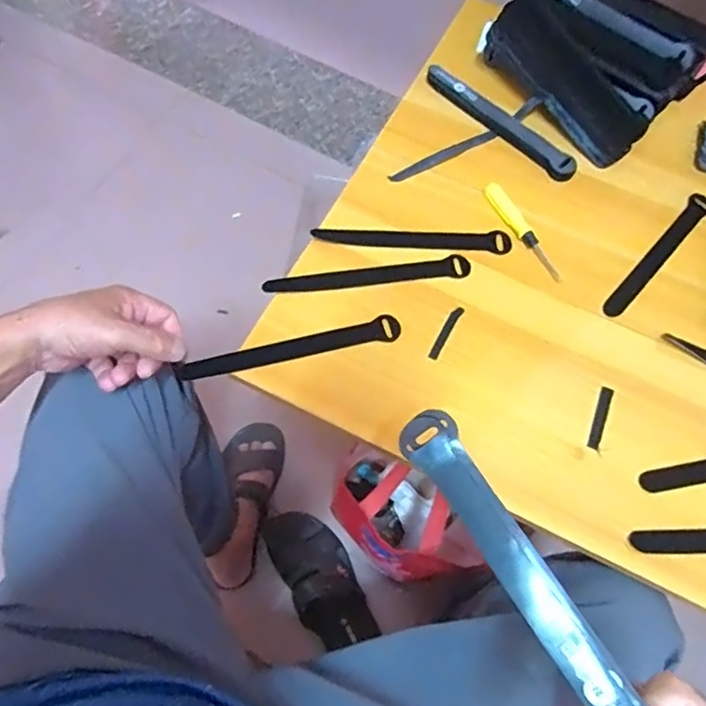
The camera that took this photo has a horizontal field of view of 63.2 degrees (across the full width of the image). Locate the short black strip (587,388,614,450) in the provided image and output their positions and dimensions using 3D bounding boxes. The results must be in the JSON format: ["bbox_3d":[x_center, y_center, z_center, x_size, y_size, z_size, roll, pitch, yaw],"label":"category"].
[{"bbox_3d":[0.219,0.057,0.506,0.011,0.004,0.060,23,67,7],"label":"short black strip"}]

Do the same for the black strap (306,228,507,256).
[{"bbox_3d":[0.060,-0.113,0.570,0.193,0.011,0.029,1,66,-3],"label":"black strap"}]

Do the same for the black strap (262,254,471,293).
[{"bbox_3d":[0.016,-0.071,0.554,0.197,0.009,0.025,-9,65,-10],"label":"black strap"}]

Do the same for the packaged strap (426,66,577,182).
[{"bbox_3d":[0.163,-0.257,0.631,0.197,0.021,0.028,42,70,14],"label":"packaged strap"}]

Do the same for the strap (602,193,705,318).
[{"bbox_3d":[0.311,-0.101,0.579,0.022,0.004,0.191,41,70,14],"label":"strap"}]

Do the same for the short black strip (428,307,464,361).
[{"bbox_3d":[0.087,-0.019,0.536,0.009,0.004,0.061,30,68,9],"label":"short black strip"}]

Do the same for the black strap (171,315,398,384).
[{"bbox_3d":[-0.054,-0.002,0.514,0.197,0.009,0.021,-13,68,-11],"label":"black strap"}]

